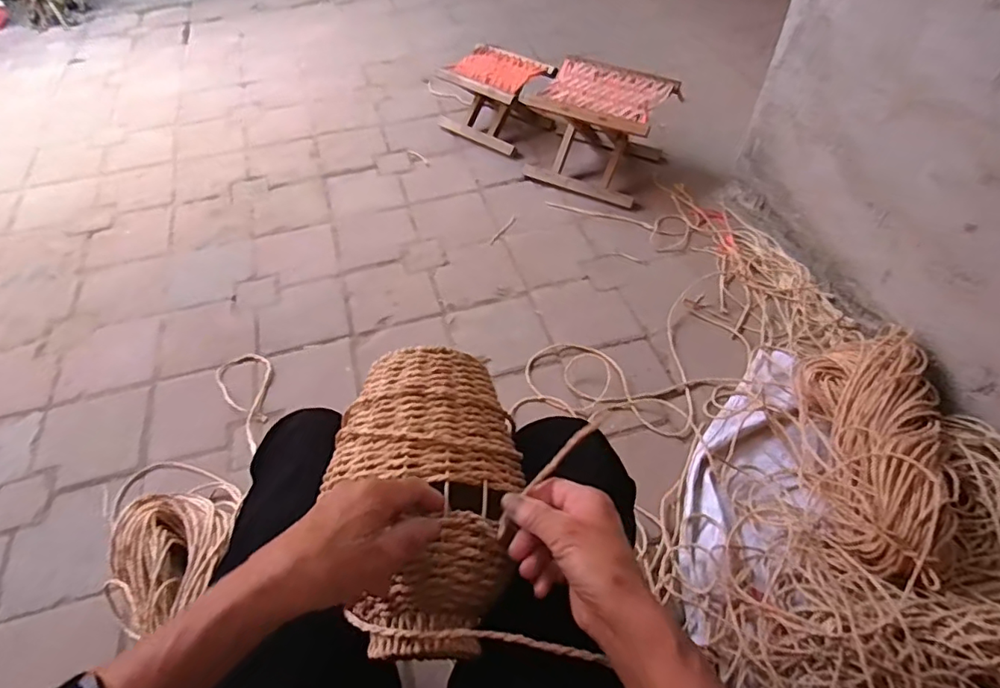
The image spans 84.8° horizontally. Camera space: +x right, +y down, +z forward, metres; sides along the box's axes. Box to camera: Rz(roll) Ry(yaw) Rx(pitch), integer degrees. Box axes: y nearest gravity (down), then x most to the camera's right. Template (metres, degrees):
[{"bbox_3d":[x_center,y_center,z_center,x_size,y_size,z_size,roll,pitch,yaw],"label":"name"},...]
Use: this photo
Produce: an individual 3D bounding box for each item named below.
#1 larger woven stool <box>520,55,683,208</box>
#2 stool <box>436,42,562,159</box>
[{"bbox_3d":[0.251,-0.590,1.502,0.361,0.238,0.287,24,56,18],"label":"larger woven stool"},{"bbox_3d":[-0.014,-0.732,1.642,0.287,0.193,0.248,37,61,25],"label":"stool"}]

